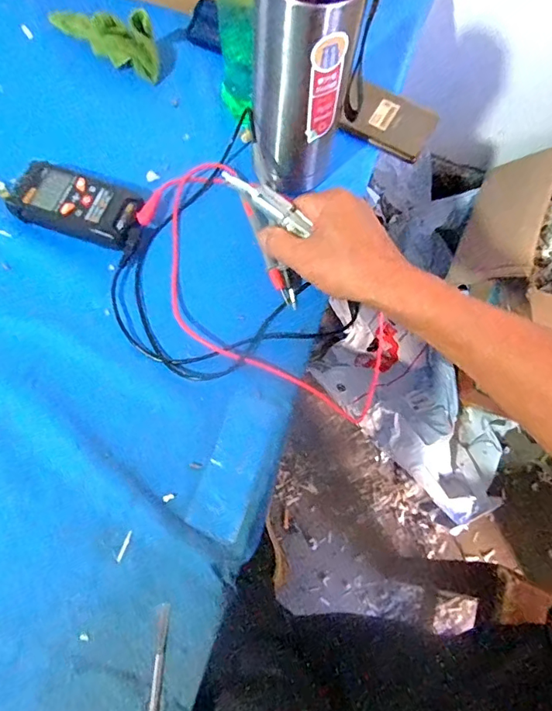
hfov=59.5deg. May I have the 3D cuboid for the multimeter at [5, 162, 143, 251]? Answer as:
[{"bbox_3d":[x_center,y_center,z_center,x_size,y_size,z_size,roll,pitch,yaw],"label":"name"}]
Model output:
[{"bbox_3d":[-0.185,-0.138,0.452,0.115,0.026,0.056,17,71,3],"label":"multimeter"}]

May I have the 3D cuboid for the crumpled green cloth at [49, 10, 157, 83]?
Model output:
[{"bbox_3d":[-0.187,-0.344,0.509,0.138,0.053,0.033,28,72,7],"label":"crumpled green cloth"}]

